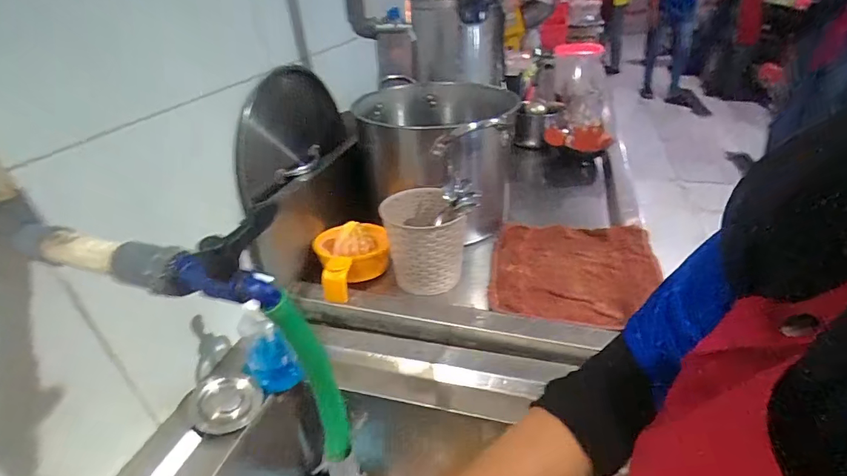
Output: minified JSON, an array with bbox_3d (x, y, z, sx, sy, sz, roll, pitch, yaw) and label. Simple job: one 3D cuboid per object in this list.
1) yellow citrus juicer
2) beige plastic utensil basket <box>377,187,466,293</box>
[{"bbox_3d":[-0.119,0.031,0.723,0.118,0.088,0.160,-11,33,-9],"label":"yellow citrus juicer"},{"bbox_3d":[0.000,0.005,0.706,0.111,0.129,0.133,-9,32,-6],"label":"beige plastic utensil basket"}]

